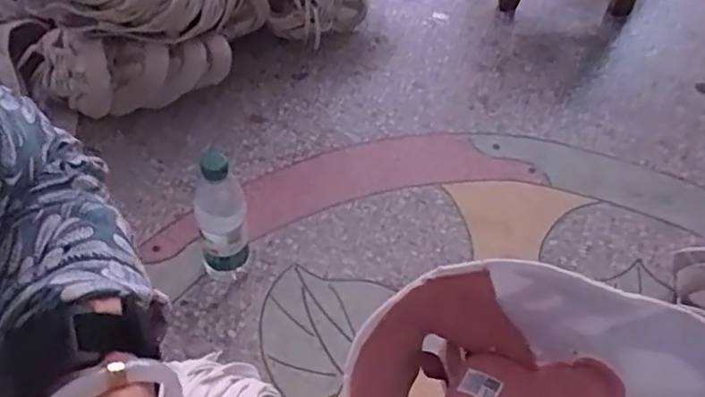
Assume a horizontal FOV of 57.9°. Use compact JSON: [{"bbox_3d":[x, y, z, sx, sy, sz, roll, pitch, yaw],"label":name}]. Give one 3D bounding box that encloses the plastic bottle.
[{"bbox_3d":[-0.168,0.039,0.828,0.068,0.216,0.058,-10,53,-13],"label":"plastic bottle"}]

